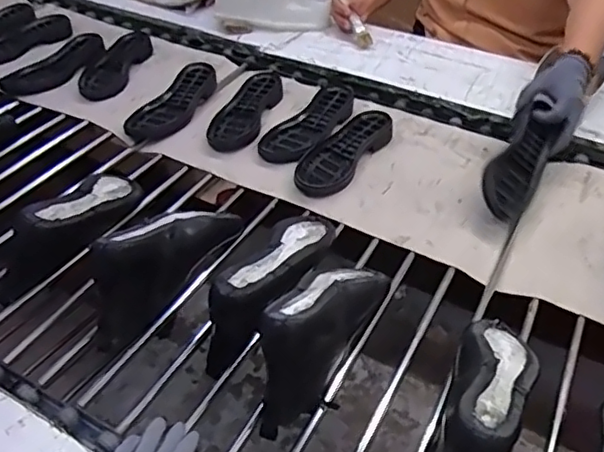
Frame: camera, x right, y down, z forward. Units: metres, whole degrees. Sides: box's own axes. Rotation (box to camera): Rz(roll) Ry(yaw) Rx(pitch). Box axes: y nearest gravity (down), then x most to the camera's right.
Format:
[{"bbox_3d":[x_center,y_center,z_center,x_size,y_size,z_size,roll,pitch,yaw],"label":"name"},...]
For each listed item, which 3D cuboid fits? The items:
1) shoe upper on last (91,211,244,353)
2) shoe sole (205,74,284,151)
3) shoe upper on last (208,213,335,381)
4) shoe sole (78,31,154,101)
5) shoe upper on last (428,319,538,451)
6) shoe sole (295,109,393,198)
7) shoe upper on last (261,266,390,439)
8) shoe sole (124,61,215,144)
[{"bbox_3d":[-0.177,0.033,0.749,0.232,0.103,0.111,-28,50,-28],"label":"shoe upper on last"},{"bbox_3d":[-0.099,-0.211,1.061,0.091,0.021,0.248,12,43,11],"label":"shoe sole"},{"bbox_3d":[-0.033,0.060,0.733,0.081,0.086,0.241,17,45,16],"label":"shoe upper on last"},{"bbox_3d":[-0.365,-0.332,1.191,0.081,0.026,0.238,11,43,11],"label":"shoe sole"},{"bbox_3d":[0.185,0.177,0.600,0.074,0.105,0.247,19,45,18],"label":"shoe upper on last"},{"bbox_3d":[0.070,-0.124,0.970,0.081,0.025,0.229,26,48,24],"label":"shoe sole"},{"bbox_3d":[0.016,0.113,0.660,0.089,0.106,0.234,18,45,17],"label":"shoe upper on last"},{"bbox_3d":[-0.230,-0.229,1.079,0.088,0.035,0.220,16,44,15],"label":"shoe sole"}]

